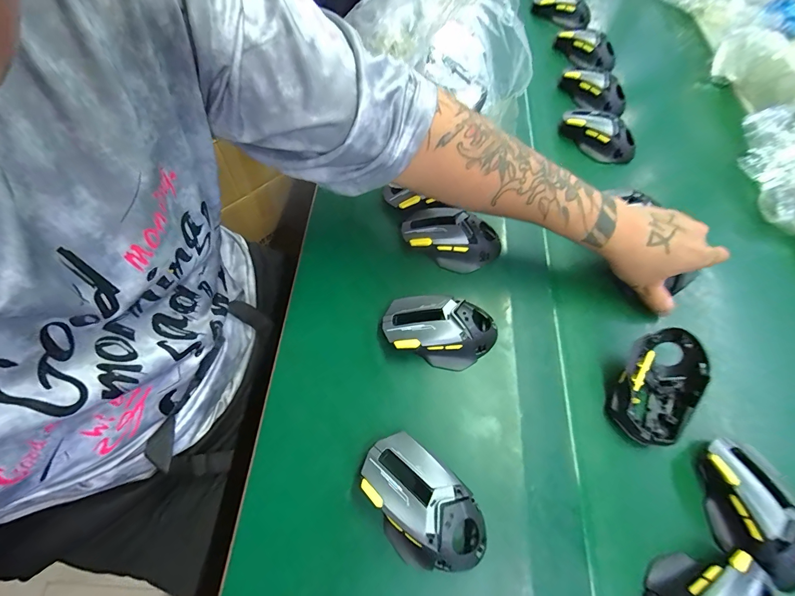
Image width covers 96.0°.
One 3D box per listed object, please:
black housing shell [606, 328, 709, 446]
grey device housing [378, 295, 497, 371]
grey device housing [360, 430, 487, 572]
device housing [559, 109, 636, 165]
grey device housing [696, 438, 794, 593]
[{"bbox_3d":[0.263,0.088,0.363,0.067,0.038,0.118,31,79,18],"label":"black housing shell"},{"bbox_3d":[0.044,0.033,0.374,0.119,0.039,0.071,8,62,2],"label":"grey device housing"},{"bbox_3d":[0.019,0.172,0.299,0.069,0.035,0.115,-39,70,-21],"label":"grey device housing"},{"bbox_3d":[0.303,-0.248,0.543,0.054,0.046,0.118,-32,73,-18],"label":"device housing"},{"bbox_3d":[0.316,0.189,0.318,0.061,0.035,0.113,1,61,-3],"label":"grey device housing"}]

